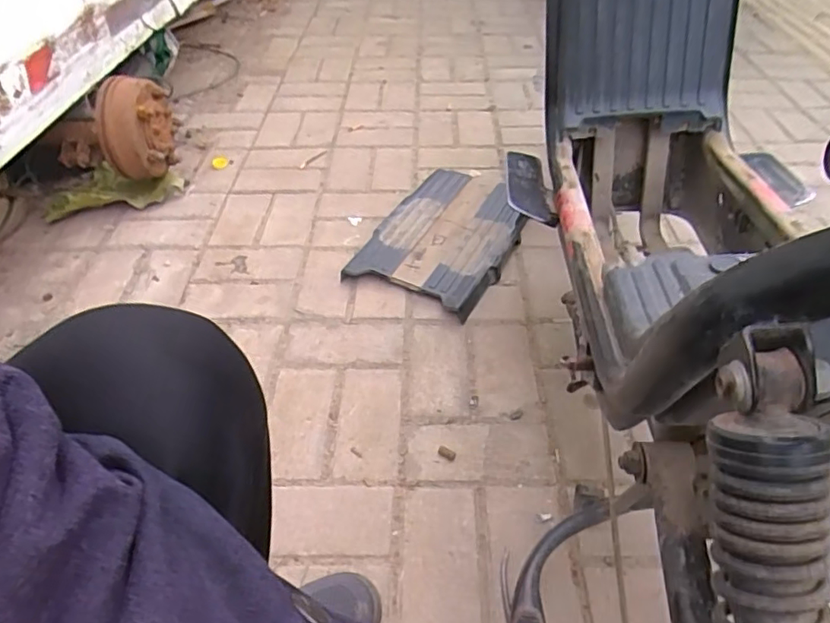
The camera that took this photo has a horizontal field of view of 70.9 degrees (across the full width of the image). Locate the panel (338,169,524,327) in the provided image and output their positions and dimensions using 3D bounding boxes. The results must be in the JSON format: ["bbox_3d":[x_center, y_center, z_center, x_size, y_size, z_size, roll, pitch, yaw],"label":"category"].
[{"bbox_3d":[0.073,-0.161,1.137,0.253,0.038,0.426,18,46,19],"label":"panel"}]

